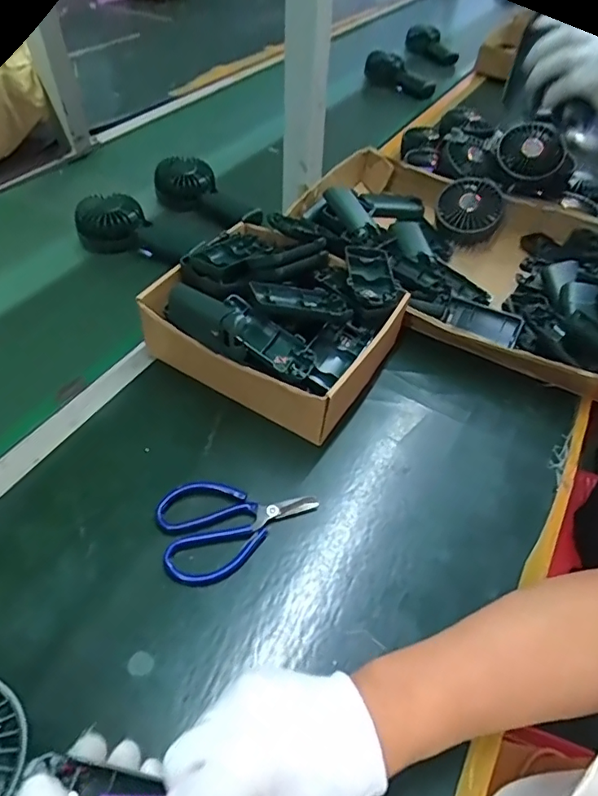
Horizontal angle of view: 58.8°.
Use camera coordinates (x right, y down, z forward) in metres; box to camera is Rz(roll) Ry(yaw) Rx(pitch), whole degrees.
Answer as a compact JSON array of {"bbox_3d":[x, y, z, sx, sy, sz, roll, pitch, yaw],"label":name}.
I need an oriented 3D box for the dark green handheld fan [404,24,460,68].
[{"bbox_3d":[0.340,-0.909,1.373,0.065,0.062,0.187,-11,50,-13],"label":"dark green handheld fan"}]

